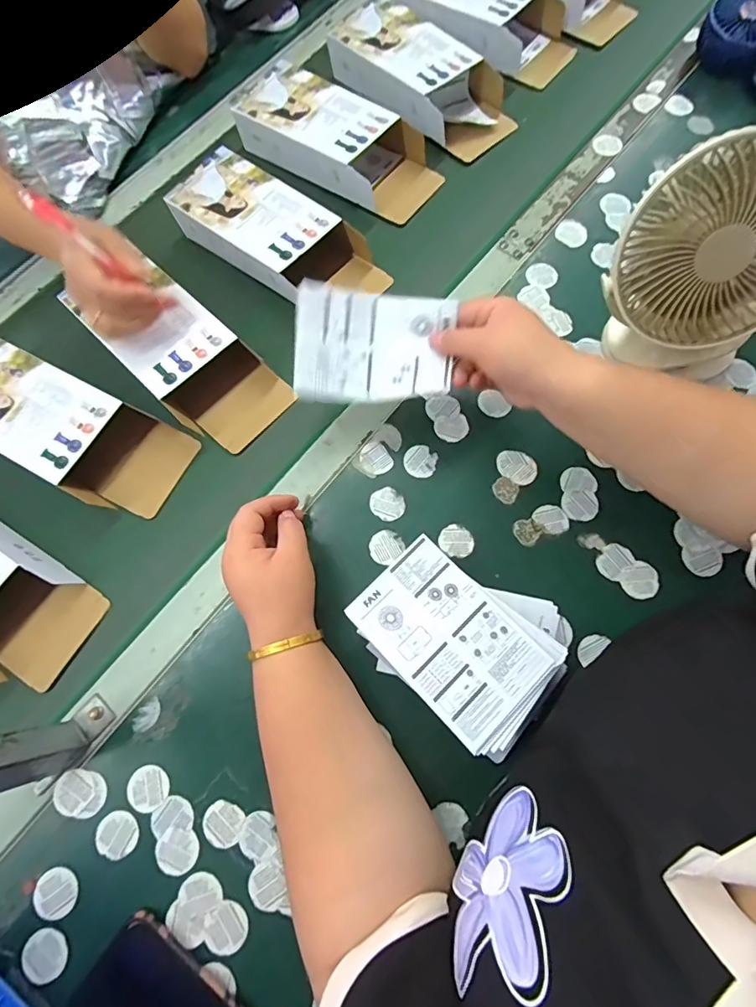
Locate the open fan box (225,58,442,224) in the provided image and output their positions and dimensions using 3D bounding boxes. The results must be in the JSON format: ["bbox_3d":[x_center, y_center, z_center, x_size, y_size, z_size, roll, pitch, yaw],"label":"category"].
[{"bbox_3d":[-0.044,-0.427,0.547,0.235,0.064,0.110,36,72,15],"label":"open fan box"}]

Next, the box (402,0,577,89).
[{"bbox_3d":[0.130,-0.626,0.602,0.240,0.065,0.118,35,72,14],"label":"box"}]

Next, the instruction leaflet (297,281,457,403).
[{"bbox_3d":[-0.003,-0.135,0.401,0.129,0.026,0.094,2,98,-6],"label":"instruction leaflet"}]

